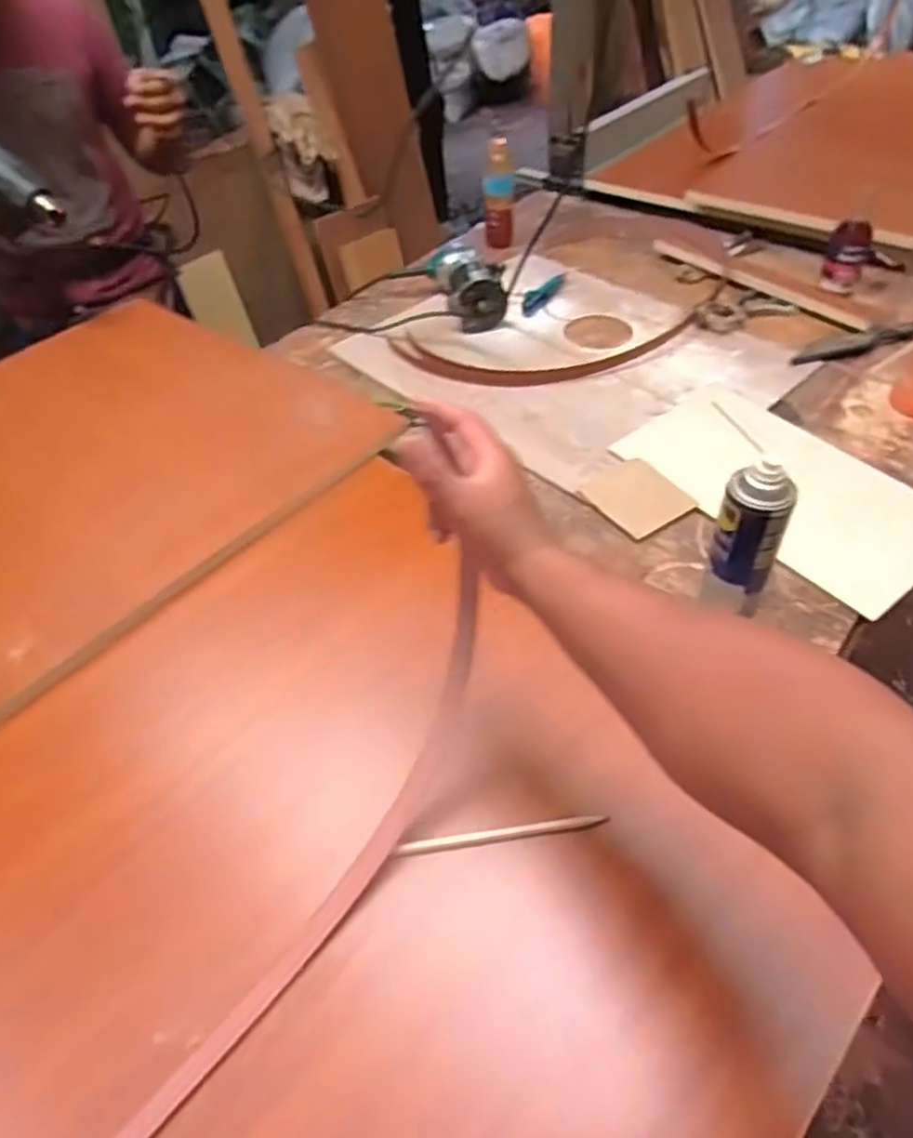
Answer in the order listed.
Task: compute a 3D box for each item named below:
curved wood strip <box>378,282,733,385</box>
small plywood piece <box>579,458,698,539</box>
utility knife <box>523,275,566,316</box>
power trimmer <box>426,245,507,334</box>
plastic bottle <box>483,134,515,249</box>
[{"bbox_3d":[0.187,-0.369,1.189,0.568,0.030,0.172,-11,51,-3],"label":"curved wood strip"},{"bbox_3d":[0.226,-0.090,0.925,0.093,0.006,0.115,-33,54,-11],"label":"small plywood piece"},{"bbox_3d":[0.150,-0.476,1.281,0.027,0.031,0.154,22,49,22],"label":"utility knife"},{"bbox_3d":[0.017,-0.495,1.277,0.106,0.070,0.220,-13,47,-8],"label":"power trimmer"},{"bbox_3d":[0.081,-0.710,1.402,0.065,0.180,0.047,1,47,5],"label":"plastic bottle"}]

